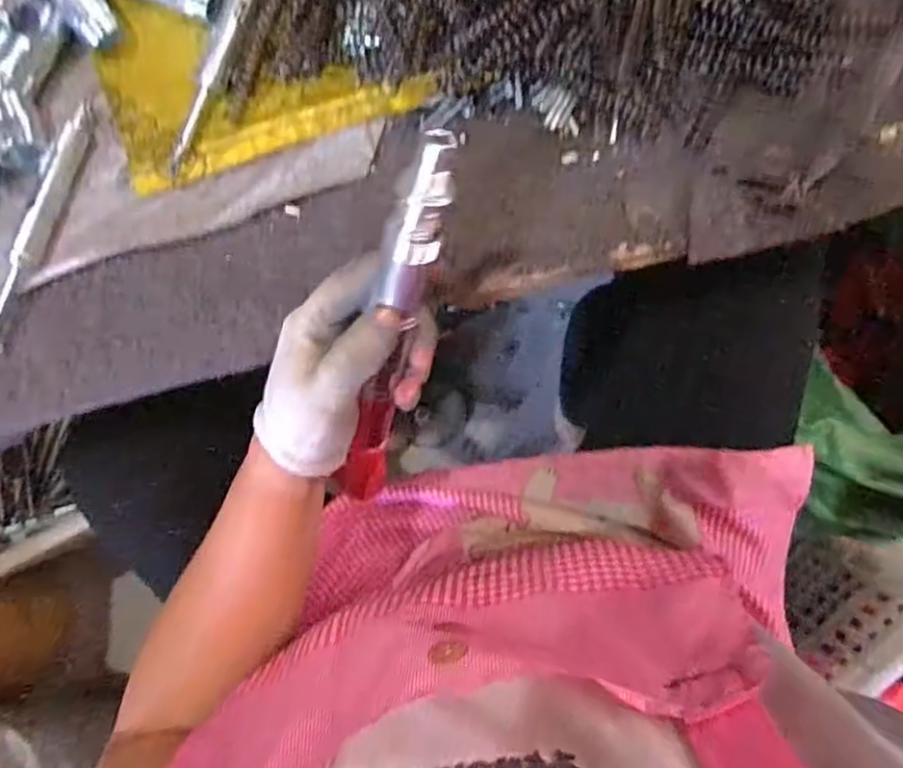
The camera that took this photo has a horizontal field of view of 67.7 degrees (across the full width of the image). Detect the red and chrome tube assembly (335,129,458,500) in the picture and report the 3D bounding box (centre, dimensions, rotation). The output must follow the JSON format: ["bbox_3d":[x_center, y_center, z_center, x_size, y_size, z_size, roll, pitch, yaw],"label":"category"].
[{"bbox_3d":[-0.035,-0.011,0.360,0.023,0.021,0.277,20,143,1],"label":"red and chrome tube assembly"}]

